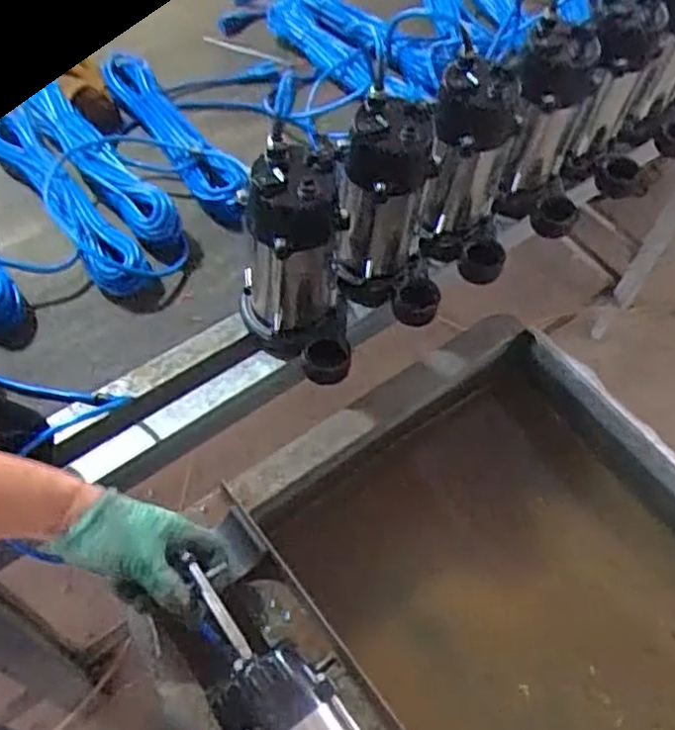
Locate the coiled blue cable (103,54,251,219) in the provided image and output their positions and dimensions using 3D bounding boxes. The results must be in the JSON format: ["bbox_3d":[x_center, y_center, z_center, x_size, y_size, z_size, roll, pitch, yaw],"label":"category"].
[{"bbox_3d":[-0.224,-0.326,1.013,0.070,0.057,0.351,-29,64,-21],"label":"coiled blue cable"}]

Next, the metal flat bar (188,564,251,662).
[{"bbox_3d":[-0.104,0.218,0.641,0.012,0.006,0.093,-31,70,-22],"label":"metal flat bar"}]

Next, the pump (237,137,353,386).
[{"bbox_3d":[-0.044,-0.095,0.781,0.121,0.237,0.133,0,57,-5],"label":"pump"}]

